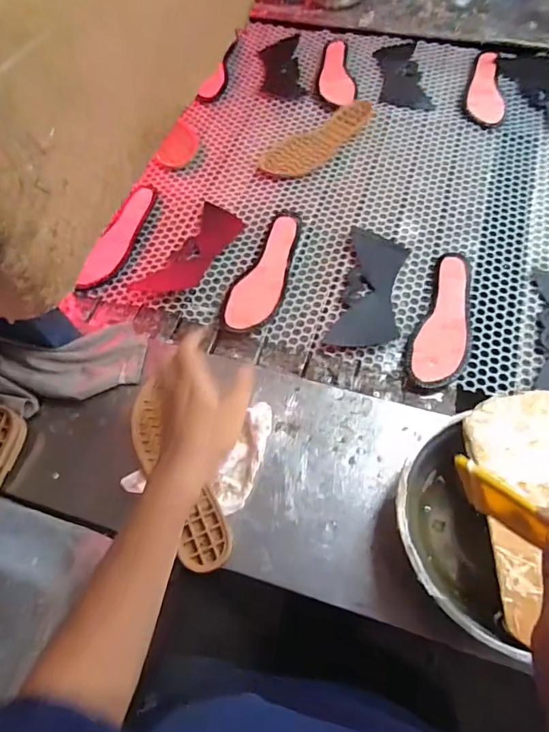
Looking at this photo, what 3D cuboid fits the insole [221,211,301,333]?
[{"bbox_3d":[-0.016,-0.153,0.681,0.077,0.019,0.228,10,64,8],"label":"insole"}]

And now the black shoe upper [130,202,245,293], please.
[{"bbox_3d":[-0.126,-0.179,0.706,0.081,0.008,0.193,26,67,14],"label":"black shoe upper"}]

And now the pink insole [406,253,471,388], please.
[{"bbox_3d":[0.240,-0.068,0.628,0.073,0.017,0.225,18,65,11],"label":"pink insole"}]

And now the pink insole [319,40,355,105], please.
[{"bbox_3d":[0.123,-0.588,0.898,0.063,0.009,0.217,0,63,2],"label":"pink insole"}]

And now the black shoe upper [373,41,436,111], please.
[{"bbox_3d":[0.250,-0.576,0.892,0.093,0.004,0.211,-4,63,1],"label":"black shoe upper"}]

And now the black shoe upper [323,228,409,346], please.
[{"bbox_3d":[0.142,-0.116,0.661,0.088,0.011,0.211,13,65,9],"label":"black shoe upper"}]

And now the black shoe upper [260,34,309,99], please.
[{"bbox_3d":[0.015,-0.615,0.928,0.084,0.007,0.204,-5,63,0],"label":"black shoe upper"}]

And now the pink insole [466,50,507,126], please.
[{"bbox_3d":[0.403,-0.532,0.858,0.064,0.011,0.209,10,64,8],"label":"pink insole"}]

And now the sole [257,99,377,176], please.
[{"bbox_3d":[0.080,-0.412,0.814,0.238,0.020,0.090,-38,68,-15],"label":"sole"}]

